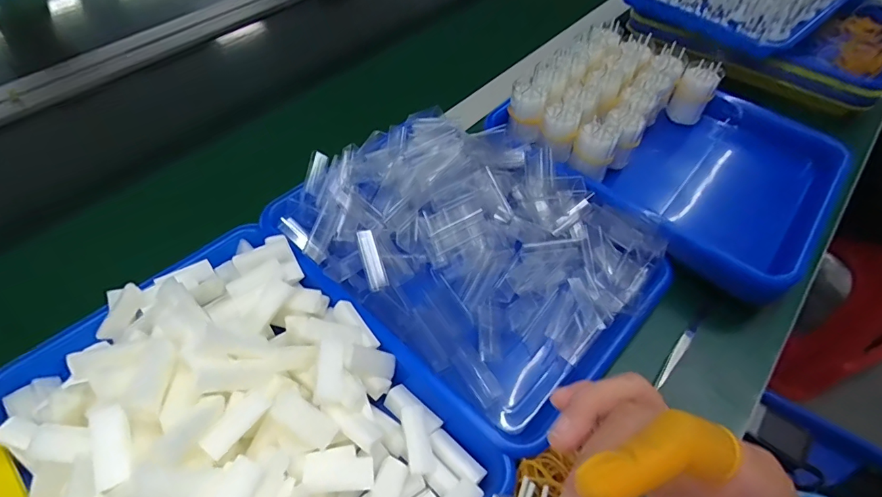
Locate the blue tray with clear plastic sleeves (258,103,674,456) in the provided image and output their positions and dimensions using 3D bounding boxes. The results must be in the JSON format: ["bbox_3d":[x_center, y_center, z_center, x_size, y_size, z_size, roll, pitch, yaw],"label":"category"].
[{"bbox_3d":[0.026,-0.009,0.436,0.250,0.063,0.321,-37,61,-26],"label":"blue tray with clear plastic sleeves"}]

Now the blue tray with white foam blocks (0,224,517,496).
[{"bbox_3d":[-0.140,0.111,0.315,0.326,0.077,0.232,37,60,24],"label":"blue tray with white foam blocks"}]

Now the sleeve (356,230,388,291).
[{"bbox_3d":[-0.062,0.010,0.418,0.016,0.005,0.056,-16,75,-13],"label":"sleeve"}]

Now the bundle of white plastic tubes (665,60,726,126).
[{"bbox_3d":[0.296,-0.184,0.541,0.042,0.062,0.032,25,56,17],"label":"bundle of white plastic tubes"}]

